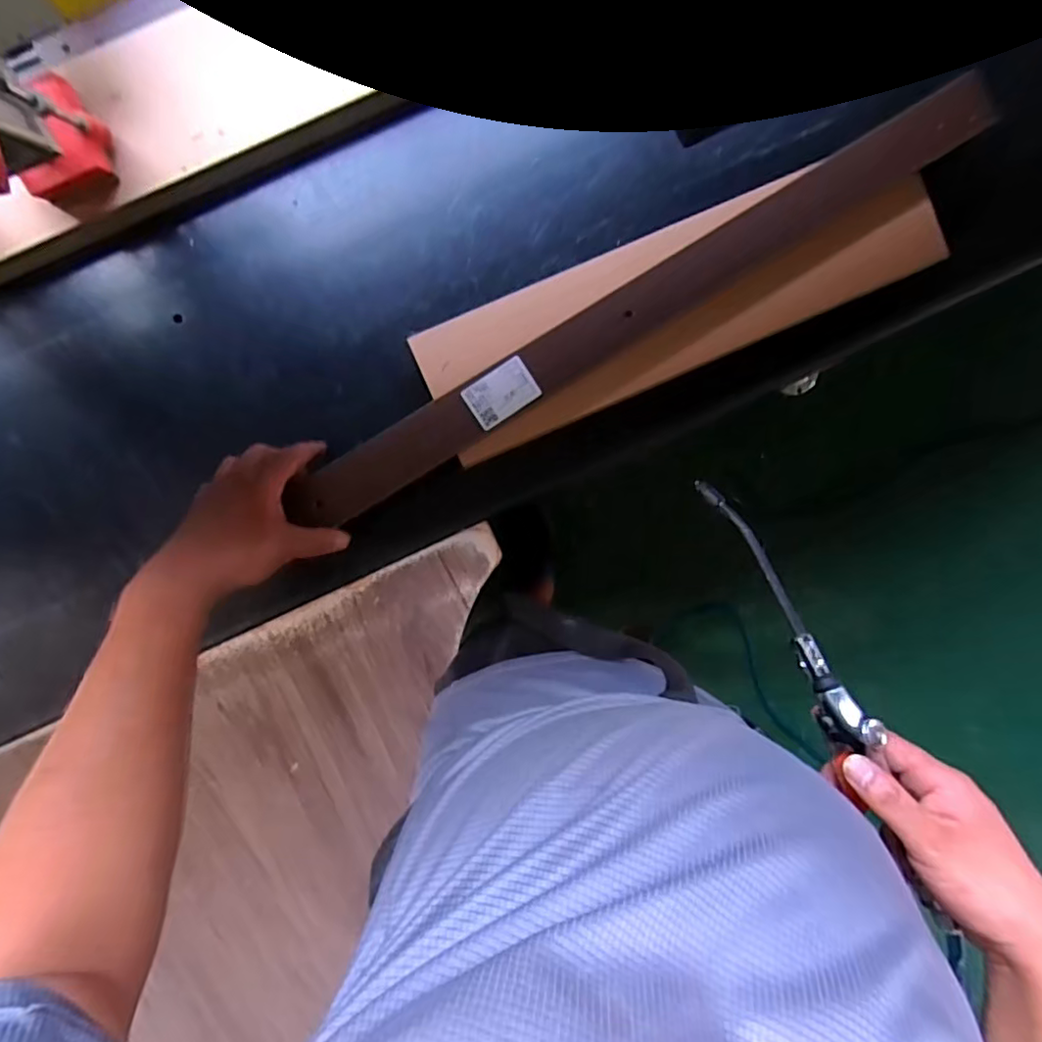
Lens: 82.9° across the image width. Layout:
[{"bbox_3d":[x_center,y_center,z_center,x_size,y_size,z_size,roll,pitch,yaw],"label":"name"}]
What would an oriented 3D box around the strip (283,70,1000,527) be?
[{"bbox_3d":[0.099,-0.184,0.517,0.677,0.021,0.047,-32,94,1],"label":"strip"}]

